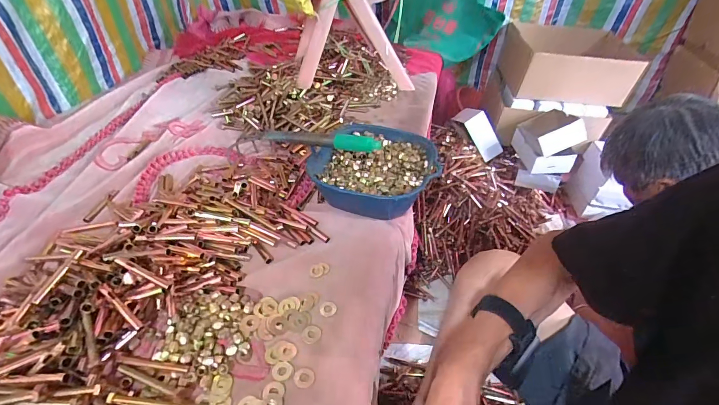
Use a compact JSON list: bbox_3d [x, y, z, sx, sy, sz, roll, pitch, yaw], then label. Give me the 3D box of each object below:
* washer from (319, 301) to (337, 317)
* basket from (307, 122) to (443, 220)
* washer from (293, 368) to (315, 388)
[{"bbox_3d":[-0.044,0.150,0.502,0.024,0.005,0.025,0,41,0],"label":"washer"},{"bbox_3d":[0.029,-0.059,0.684,0.223,0.073,0.220,0,41,0],"label":"basket"},{"bbox_3d":[-0.067,0.211,0.427,0.025,0.004,0.023,2,41,1],"label":"washer"}]

